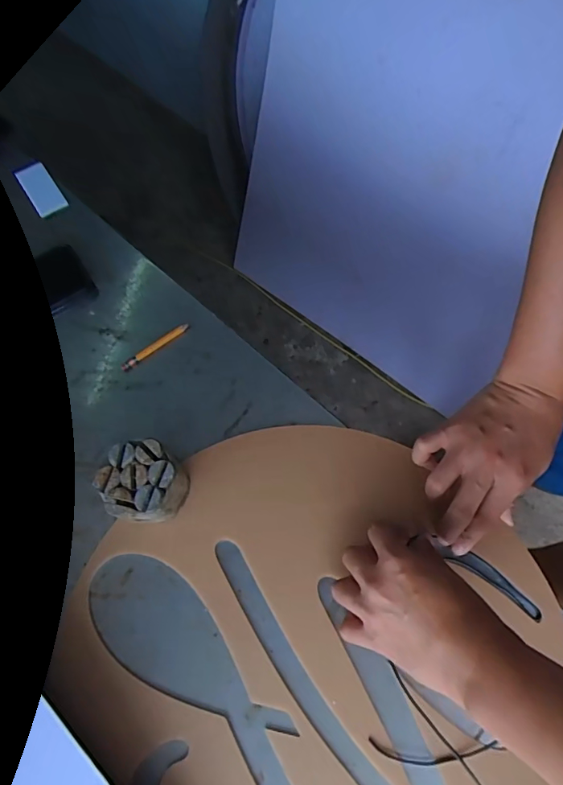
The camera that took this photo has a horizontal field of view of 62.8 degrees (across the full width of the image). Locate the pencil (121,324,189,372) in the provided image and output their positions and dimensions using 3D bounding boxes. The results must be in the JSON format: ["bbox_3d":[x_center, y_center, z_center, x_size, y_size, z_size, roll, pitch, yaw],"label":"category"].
[{"bbox_3d":[-0.143,-0.053,0.523,0.087,0.009,0.010,-38,71,-12],"label":"pencil"}]

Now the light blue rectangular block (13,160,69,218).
[{"bbox_3d":[-0.323,-0.272,0.619,0.040,0.018,0.088,-33,70,-10],"label":"light blue rectangular block"}]

